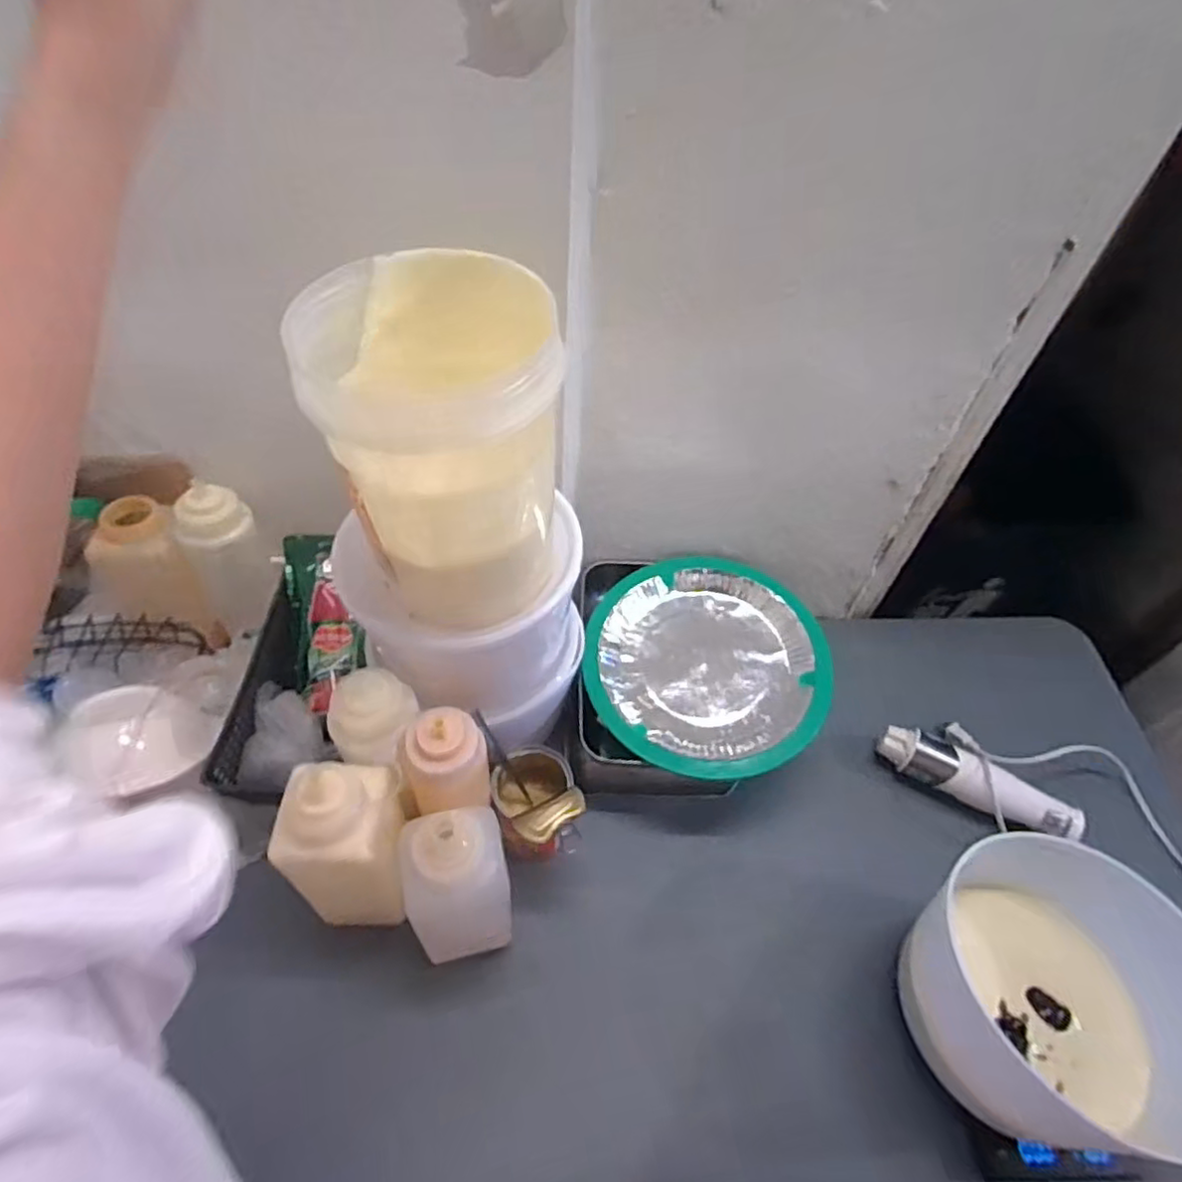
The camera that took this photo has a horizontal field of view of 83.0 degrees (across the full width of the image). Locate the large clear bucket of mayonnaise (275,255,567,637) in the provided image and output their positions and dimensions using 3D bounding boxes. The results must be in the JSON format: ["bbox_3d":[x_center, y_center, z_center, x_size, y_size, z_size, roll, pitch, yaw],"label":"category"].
[{"bbox_3d":[-0.105,-0.095,0.478,0.144,0.219,0.148,-13,53,-14],"label":"large clear bucket of mayonnaise"}]

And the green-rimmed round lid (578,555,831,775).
[{"bbox_3d":[0.120,0.071,0.705,0.247,0.044,0.236,2,51,-2],"label":"green-rimmed round lid"}]

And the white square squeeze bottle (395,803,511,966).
[{"bbox_3d":[-0.107,0.242,0.550,0.079,0.197,0.073,-11,52,-12],"label":"white square squeeze bottle"}]

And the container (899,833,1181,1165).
[{"bbox_3d":[0.372,0.321,0.534,0.197,0.115,0.182,2,51,-2],"label":"container"}]

